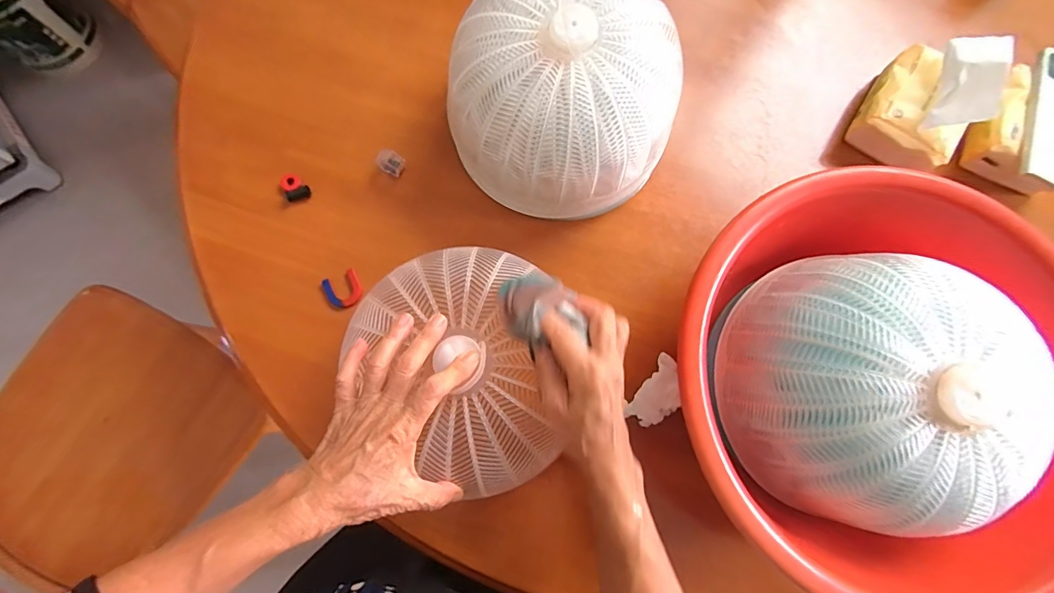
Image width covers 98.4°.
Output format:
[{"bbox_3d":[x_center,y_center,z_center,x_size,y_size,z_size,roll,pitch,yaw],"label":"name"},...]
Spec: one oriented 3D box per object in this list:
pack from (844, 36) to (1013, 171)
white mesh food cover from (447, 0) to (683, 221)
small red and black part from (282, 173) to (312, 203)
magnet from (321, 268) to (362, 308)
[{"bbox_3d":[0.451,-0.221,0.512,0.099,0.119,0.132,36,79,7],"label":"pack"},{"bbox_3d":[0.037,-0.203,0.470,0.233,0.157,0.205,7,77,1],"label":"white mesh food cover"},{"bbox_3d":[-0.265,-0.126,0.519,0.027,0.010,0.033,-24,78,-6],"label":"small red and black part"},{"bbox_3d":[-0.199,-0.007,0.495,0.038,0.006,0.037,-27,79,-7],"label":"magnet"}]

